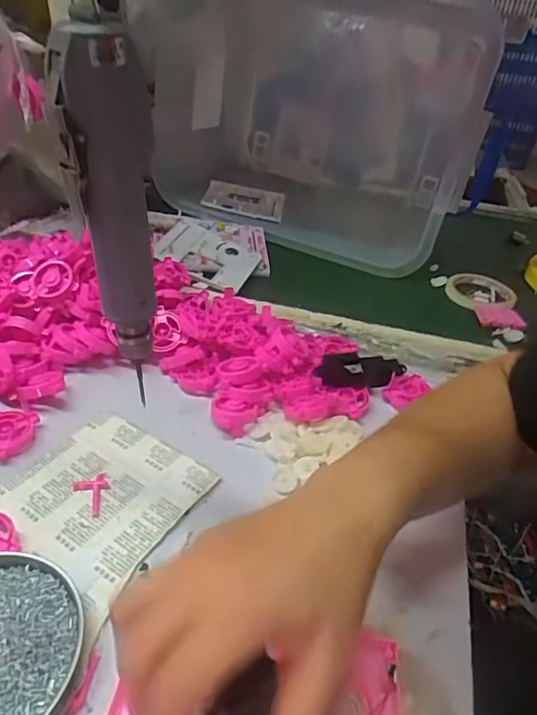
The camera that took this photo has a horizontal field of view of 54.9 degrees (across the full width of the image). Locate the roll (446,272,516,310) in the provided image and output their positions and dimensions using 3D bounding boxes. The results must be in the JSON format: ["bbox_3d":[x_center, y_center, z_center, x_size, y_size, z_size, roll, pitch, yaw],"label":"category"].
[{"bbox_3d":[0.318,-0.103,0.775,0.098,0.014,0.097,15,38,12],"label":"roll"}]

